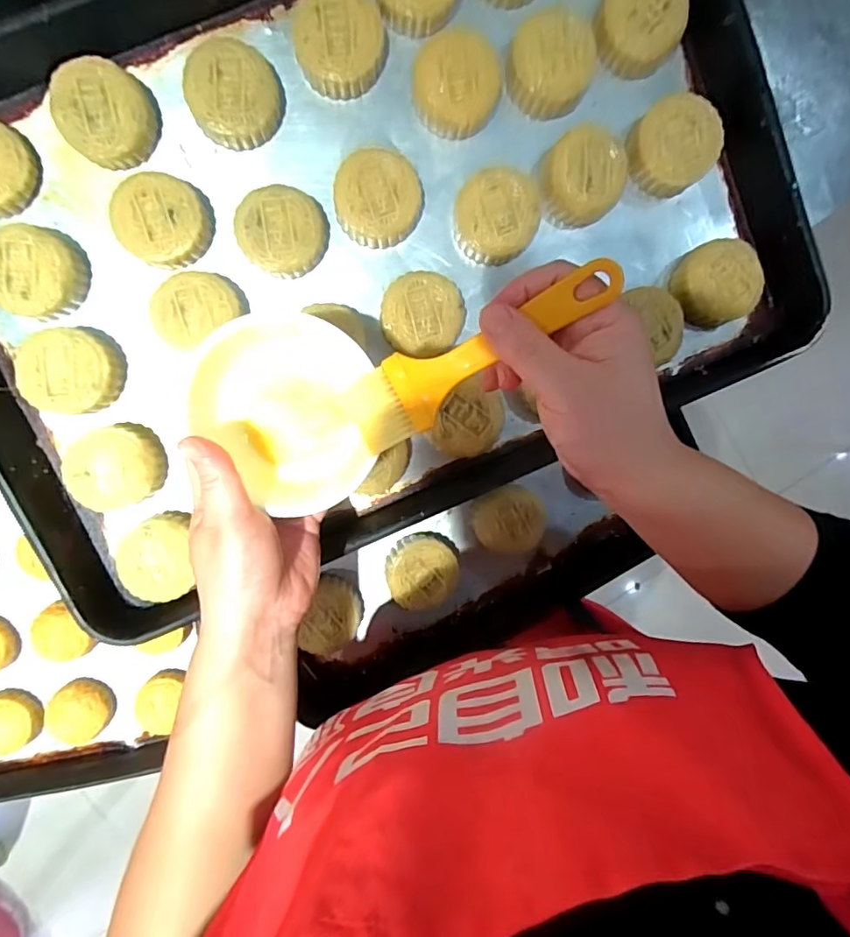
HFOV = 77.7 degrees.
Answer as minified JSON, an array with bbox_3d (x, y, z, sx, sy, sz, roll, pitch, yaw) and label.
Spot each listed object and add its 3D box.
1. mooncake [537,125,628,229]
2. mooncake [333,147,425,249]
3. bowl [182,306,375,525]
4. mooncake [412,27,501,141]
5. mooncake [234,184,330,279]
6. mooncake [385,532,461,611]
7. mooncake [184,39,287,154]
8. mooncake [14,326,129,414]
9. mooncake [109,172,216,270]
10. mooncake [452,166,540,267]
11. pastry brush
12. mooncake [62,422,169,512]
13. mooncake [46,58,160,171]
[{"bbox_3d":[0.117,-0.217,0.395,0.060,0.035,0.059,0,95,-5],"label":"mooncake"},{"bbox_3d":[-0.034,-0.199,0.390,0.065,0.025,0.059,-27,96,-2],"label":"mooncake"},{"bbox_3d":[-0.076,-0.034,0.317,0.094,0.052,0.108,-34,96,-1],"label":"bowl"},{"bbox_3d":[0.022,-0.276,0.382,0.061,0.032,0.056,0,95,-5],"label":"mooncake"},{"bbox_3d":[-0.104,-0.173,0.389,0.061,0.027,0.058,0,95,-5],"label":"mooncake"},{"bbox_3d":[-0.002,0.089,0.462,0.062,0.031,0.061,0,95,-5],"label":"mooncake"},{"bbox_3d":[-0.135,-0.265,0.375,0.059,0.031,0.059,0,95,-5],"label":"mooncake"},{"bbox_3d":[-0.256,-0.071,0.382,0.061,0.030,0.060,0,95,-5],"label":"mooncake"},{"bbox_3d":[-0.189,-0.176,0.382,0.060,0.028,0.059,-1,95,-5],"label":"mooncake"},{"bbox_3d":[0.052,-0.188,0.394,0.060,0.031,0.060,0,95,-5],"label":"mooncake"},{"bbox_3d":[0.025,-0.056,0.268,0.151,0.007,0.041,-26,97,22],"label":"pastry brush"},{"bbox_3d":[-0.226,-0.001,0.391,0.067,0.026,0.058,-21,96,-3],"label":"mooncake"},{"bbox_3d":[-0.220,-0.246,0.365,0.058,0.031,0.057,0,95,-5],"label":"mooncake"}]

